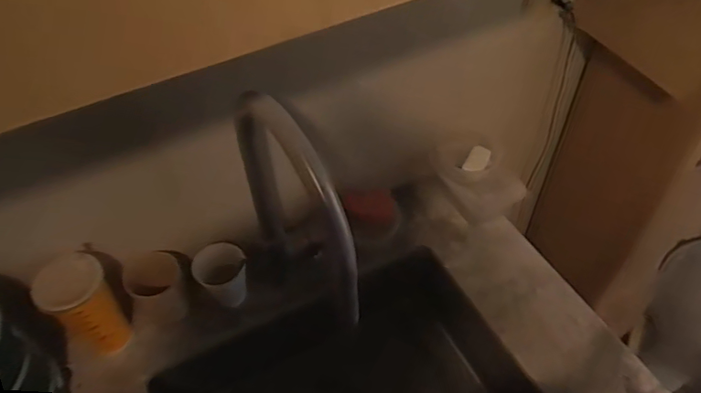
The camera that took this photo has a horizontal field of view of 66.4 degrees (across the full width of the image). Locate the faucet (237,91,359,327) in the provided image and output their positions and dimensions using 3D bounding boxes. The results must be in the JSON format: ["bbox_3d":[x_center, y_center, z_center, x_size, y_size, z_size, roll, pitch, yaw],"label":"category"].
[{"bbox_3d":[-0.062,0.048,0.644,0.079,0.364,0.250,-16,51,-11],"label":"faucet"}]

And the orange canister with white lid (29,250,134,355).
[{"bbox_3d":[-0.361,0.148,0.737,0.077,0.158,0.090,-33,56,-23],"label":"orange canister with white lid"}]

